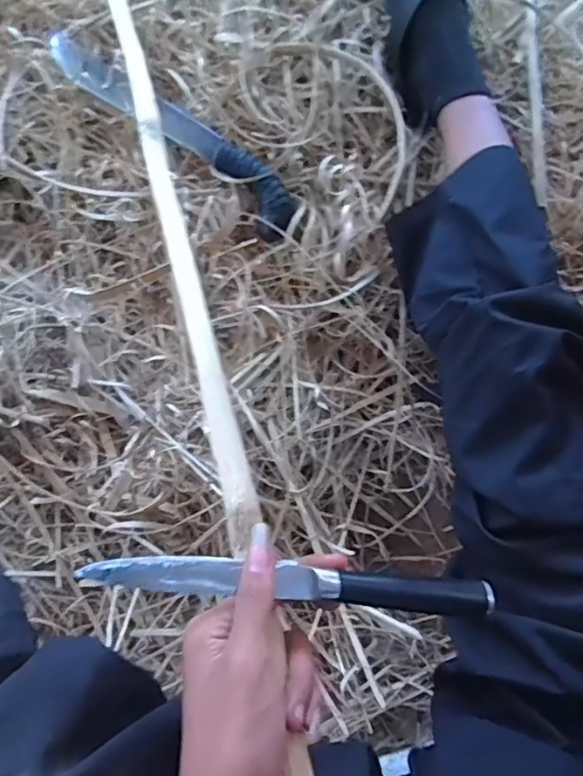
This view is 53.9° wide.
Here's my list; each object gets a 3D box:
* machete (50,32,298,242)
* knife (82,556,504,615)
[{"bbox_3d":[-0.137,-0.318,0.699,0.402,0.031,0.075,40,75,13],"label":"machete"},{"bbox_3d":[0.008,0.106,0.312,0.228,0.008,0.018,9,70,-15],"label":"knife"}]

